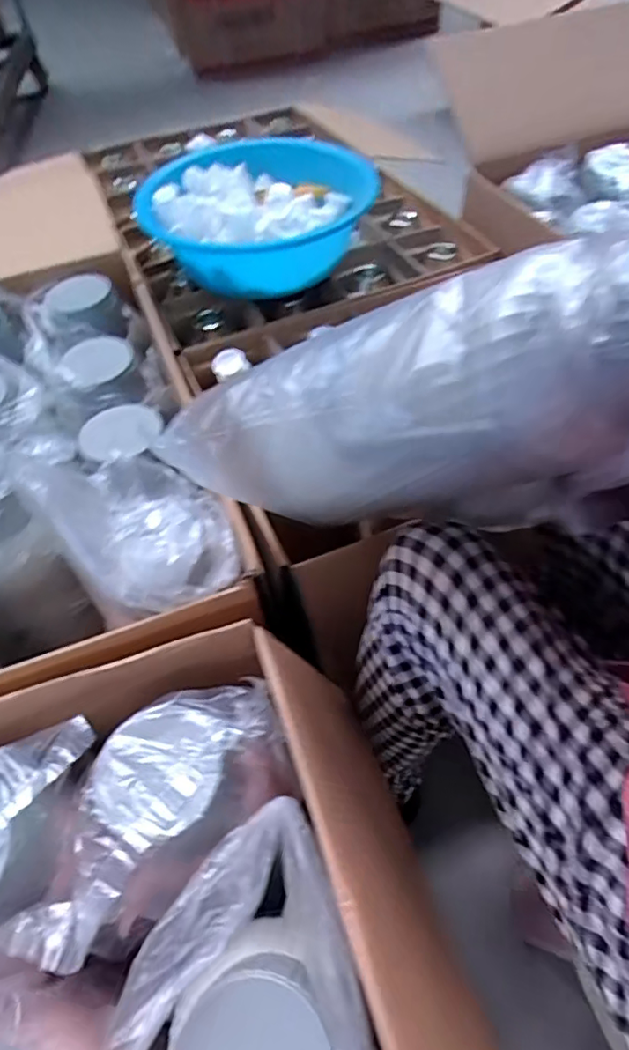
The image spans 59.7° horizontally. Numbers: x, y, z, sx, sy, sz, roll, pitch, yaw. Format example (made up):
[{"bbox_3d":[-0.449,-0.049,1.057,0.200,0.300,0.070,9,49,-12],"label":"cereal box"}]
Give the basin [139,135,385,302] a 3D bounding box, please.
[{"bbox_3d":[-0.100,-0.485,0.911,0.340,0.163,0.338,-2,53,2],"label":"basin"}]

